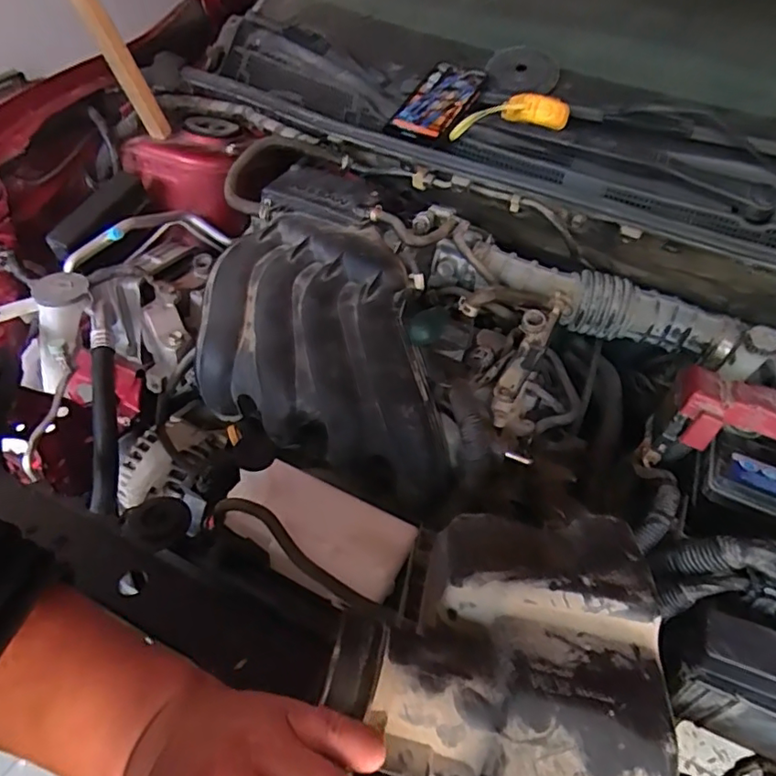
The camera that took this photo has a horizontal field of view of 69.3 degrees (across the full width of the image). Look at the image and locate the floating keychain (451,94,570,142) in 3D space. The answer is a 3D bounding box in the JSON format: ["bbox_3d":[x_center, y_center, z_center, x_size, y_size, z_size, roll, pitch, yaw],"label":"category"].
[{"bbox_3d":[0.150,-0.341,0.699,0.143,0.043,0.041,-2,44,10],"label":"floating keychain"}]

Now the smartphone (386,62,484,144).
[{"bbox_3d":[0.065,-0.376,0.739,0.076,0.011,0.147,32,72,19],"label":"smartphone"}]

